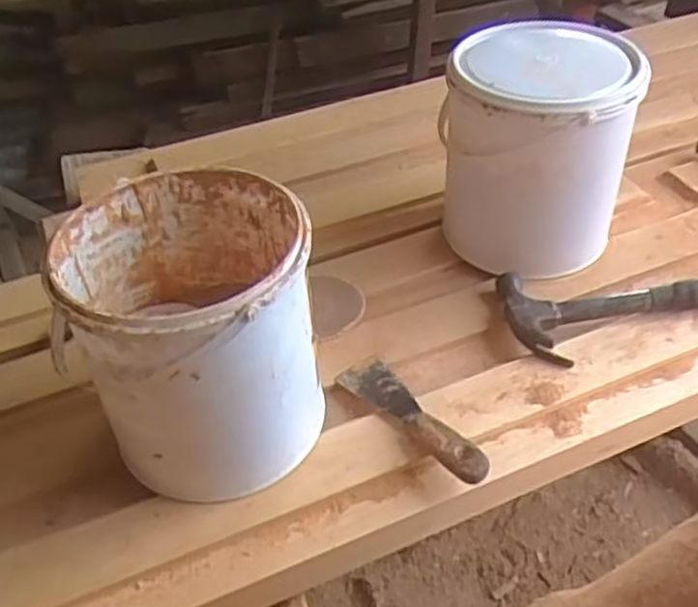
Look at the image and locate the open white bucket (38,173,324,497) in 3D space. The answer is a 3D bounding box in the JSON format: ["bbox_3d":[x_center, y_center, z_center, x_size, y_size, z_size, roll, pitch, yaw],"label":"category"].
[{"bbox_3d":[-0.115,0.025,0.565,0.168,0.197,0.182,-1,44,1],"label":"open white bucket"}]

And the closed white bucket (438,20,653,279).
[{"bbox_3d":[0.187,-0.153,0.738,0.166,0.198,0.180,-1,44,1],"label":"closed white bucket"}]

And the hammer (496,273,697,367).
[{"bbox_3d":[0.316,-0.014,0.704,0.344,0.034,0.112,-10,45,-8],"label":"hammer"}]

